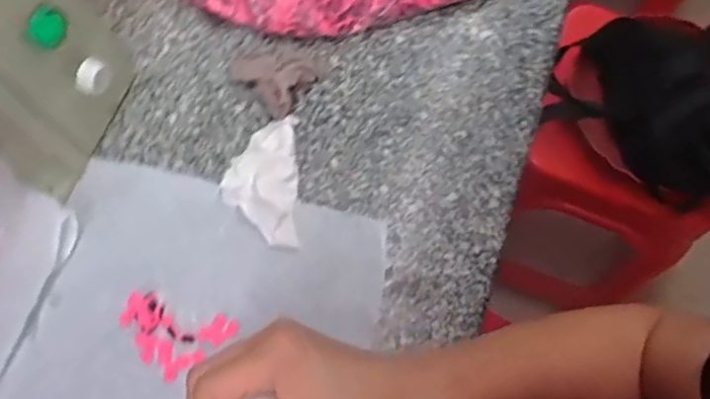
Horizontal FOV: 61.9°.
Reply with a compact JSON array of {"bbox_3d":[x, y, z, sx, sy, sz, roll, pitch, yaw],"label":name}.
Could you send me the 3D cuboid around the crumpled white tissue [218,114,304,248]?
[{"bbox_3d":[-0.079,-0.017,0.492,0.061,0.020,0.108,-1,72,-2],"label":"crumpled white tissue"}]

